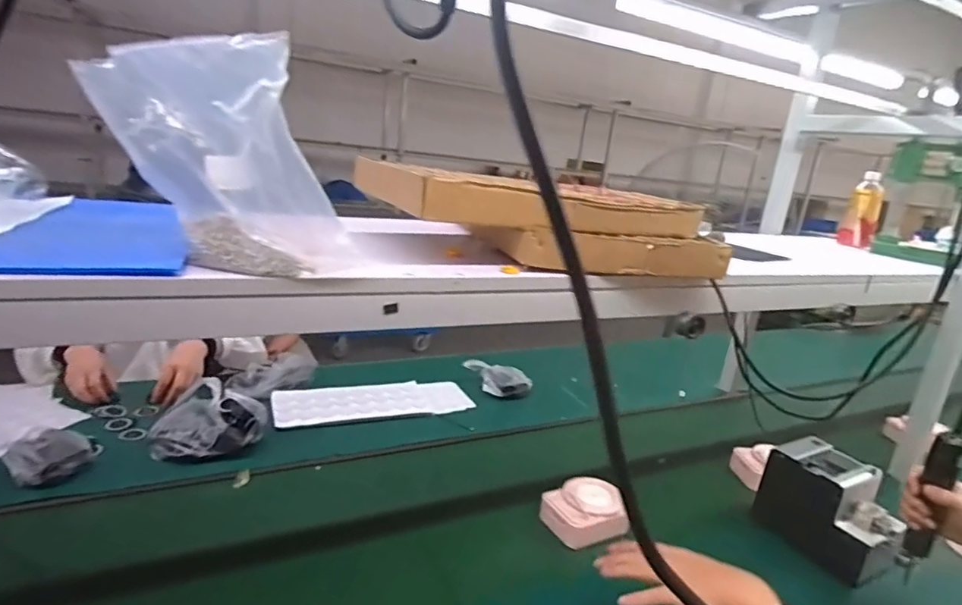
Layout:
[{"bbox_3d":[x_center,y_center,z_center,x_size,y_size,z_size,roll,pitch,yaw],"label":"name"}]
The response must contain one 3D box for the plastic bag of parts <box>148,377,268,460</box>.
[{"bbox_3d":[-0.517,0.218,1.013,0.186,0.091,0.148,8,16,6],"label":"plastic bag of parts"}]

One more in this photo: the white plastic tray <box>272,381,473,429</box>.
[{"bbox_3d":[-0.239,0.225,1.239,0.435,0.019,0.162,1,17,-19],"label":"white plastic tray"}]

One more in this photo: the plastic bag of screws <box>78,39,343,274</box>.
[{"bbox_3d":[-0.228,-0.125,0.483,0.198,0.183,0.093,11,17,16],"label":"plastic bag of screws"}]

